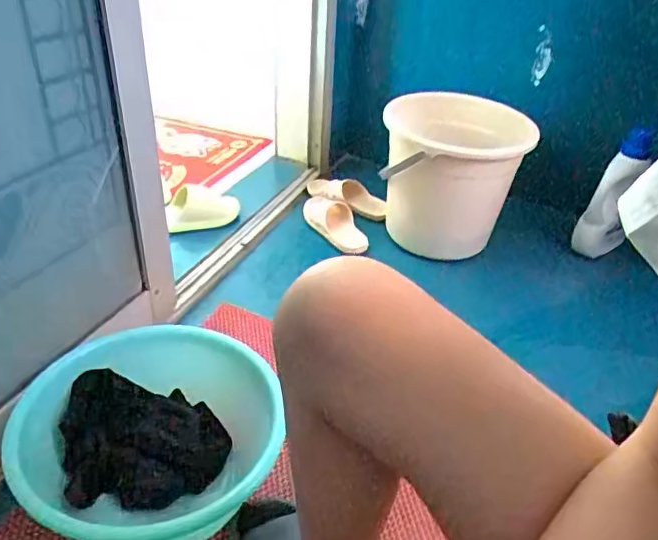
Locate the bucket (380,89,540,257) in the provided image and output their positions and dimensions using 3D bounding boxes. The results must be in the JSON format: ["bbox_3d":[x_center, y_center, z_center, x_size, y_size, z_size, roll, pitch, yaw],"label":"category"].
[{"bbox_3d":[0.265,-0.207,1.290,0.277,0.330,0.277,3,34,-2],"label":"bucket"}]

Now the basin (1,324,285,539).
[{"bbox_3d":[-0.230,0.234,0.729,0.270,0.163,0.291,3,34,-2],"label":"basin"}]

